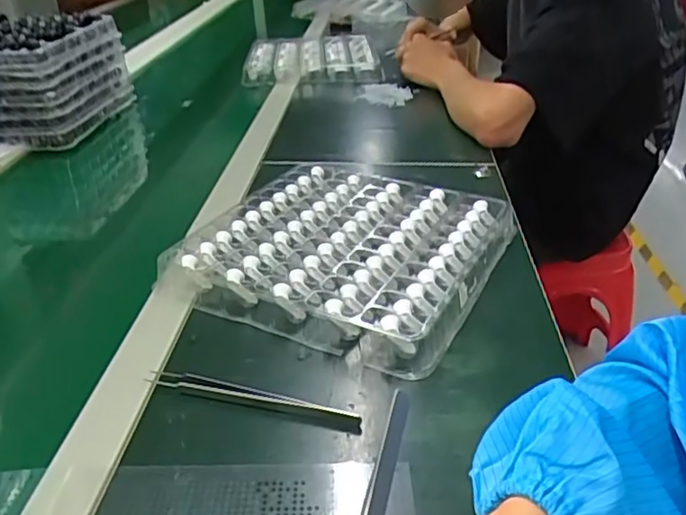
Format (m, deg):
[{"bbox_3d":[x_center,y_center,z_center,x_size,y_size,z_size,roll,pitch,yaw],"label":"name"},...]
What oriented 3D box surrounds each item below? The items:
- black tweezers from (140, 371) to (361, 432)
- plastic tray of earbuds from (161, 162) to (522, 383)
[{"bbox_3d":[-0.063,0.096,0.420,0.154,0.010,0.014,7,33,15],"label":"black tweezers"},{"bbox_3d":[0.005,-0.016,0.572,0.258,0.031,0.249,15,35,26],"label":"plastic tray of earbuds"}]

